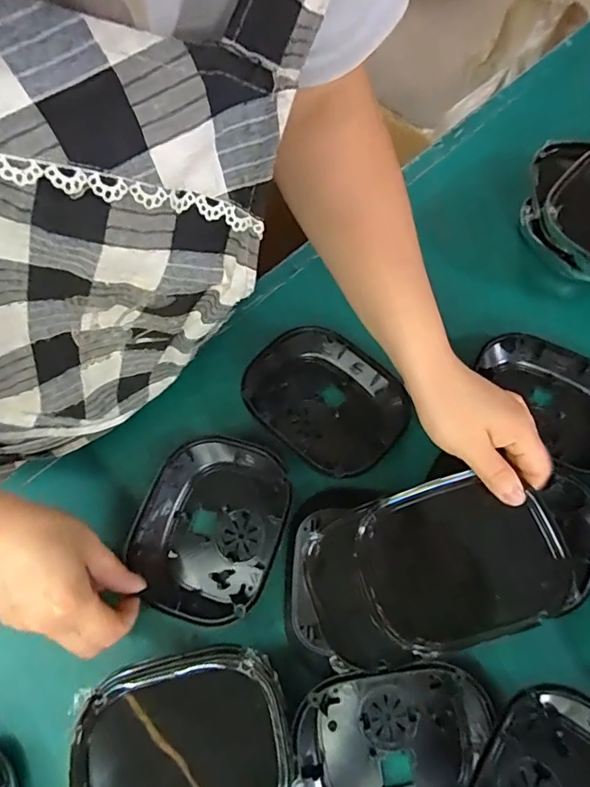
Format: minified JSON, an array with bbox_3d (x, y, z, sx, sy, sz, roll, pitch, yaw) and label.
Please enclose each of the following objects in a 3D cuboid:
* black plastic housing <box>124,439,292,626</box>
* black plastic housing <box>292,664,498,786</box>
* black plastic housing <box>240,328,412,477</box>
[{"bbox_3d":[-0.069,0.108,0.416,0.115,0.027,0.135,19,70,8],"label":"black plastic housing"},{"bbox_3d":[0.070,0.255,0.356,0.135,0.029,0.110,-8,67,-3],"label":"black plastic housing"},{"bbox_3d":[0.027,0.007,0.459,0.136,0.036,0.109,41,74,16],"label":"black plastic housing"}]

